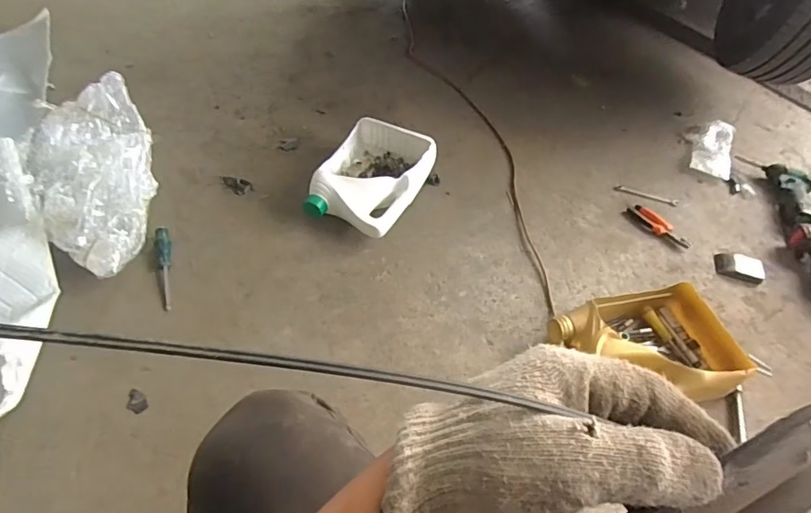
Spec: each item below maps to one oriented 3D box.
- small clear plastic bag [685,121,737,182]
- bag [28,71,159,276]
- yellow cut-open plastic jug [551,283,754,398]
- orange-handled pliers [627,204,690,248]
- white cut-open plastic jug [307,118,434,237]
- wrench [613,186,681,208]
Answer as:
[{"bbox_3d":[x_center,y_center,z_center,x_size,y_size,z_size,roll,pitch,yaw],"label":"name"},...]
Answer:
[{"bbox_3d":[0.851,-0.313,1.403,0.123,0.026,0.254,22,51,13],"label":"small clear plastic bag"},{"bbox_3d":[-0.669,-0.189,1.082,0.220,0.086,0.599,-15,53,-18],"label":"bag"},{"bbox_3d":[0.431,0.167,0.891,0.275,0.109,0.223,-15,53,-18],"label":"yellow cut-open plastic jug"},{"bbox_3d":[0.593,-0.073,1.172,0.044,0.025,0.151,-26,57,-25],"label":"orange-handled pliers"},{"bbox_3d":[-0.080,-0.186,1.150,0.232,0.092,0.304,26,52,16],"label":"white cut-open plastic jug"},{"bbox_3d":[0.607,-0.155,1.257,0.158,0.007,0.030,19,50,10],"label":"wrench"}]

